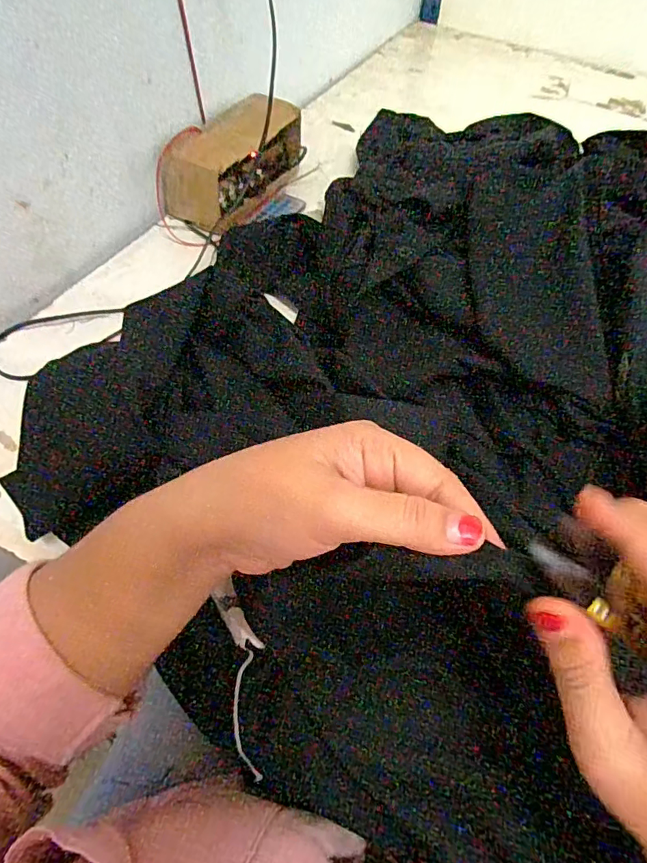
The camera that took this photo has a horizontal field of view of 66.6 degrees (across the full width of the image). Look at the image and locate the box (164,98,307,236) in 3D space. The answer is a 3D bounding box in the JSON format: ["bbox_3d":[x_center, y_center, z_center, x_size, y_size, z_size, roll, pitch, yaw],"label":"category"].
[{"bbox_3d":[-0.101,-0.319,0.579,0.077,0.084,0.188,26,58,13],"label":"box"}]

